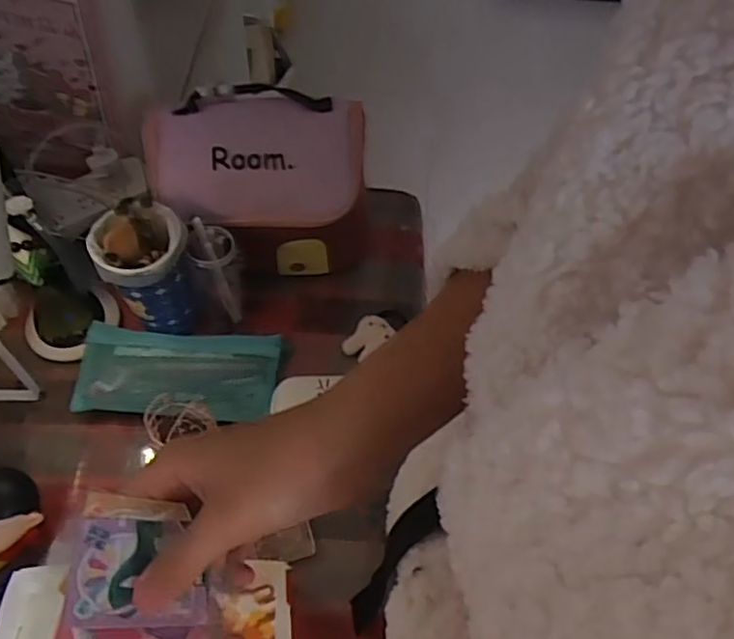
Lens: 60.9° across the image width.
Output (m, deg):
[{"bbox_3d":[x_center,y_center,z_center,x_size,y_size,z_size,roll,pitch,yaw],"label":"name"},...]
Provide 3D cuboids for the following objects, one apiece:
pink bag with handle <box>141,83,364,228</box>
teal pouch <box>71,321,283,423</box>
[{"bbox_3d":[-0.117,-0.187,0.672,0.222,0.086,0.148,0,57,-4],"label":"pink bag with handle"},{"bbox_3d":[-0.200,0.054,0.668,0.199,0.028,0.094,2,57,-3],"label":"teal pouch"}]

